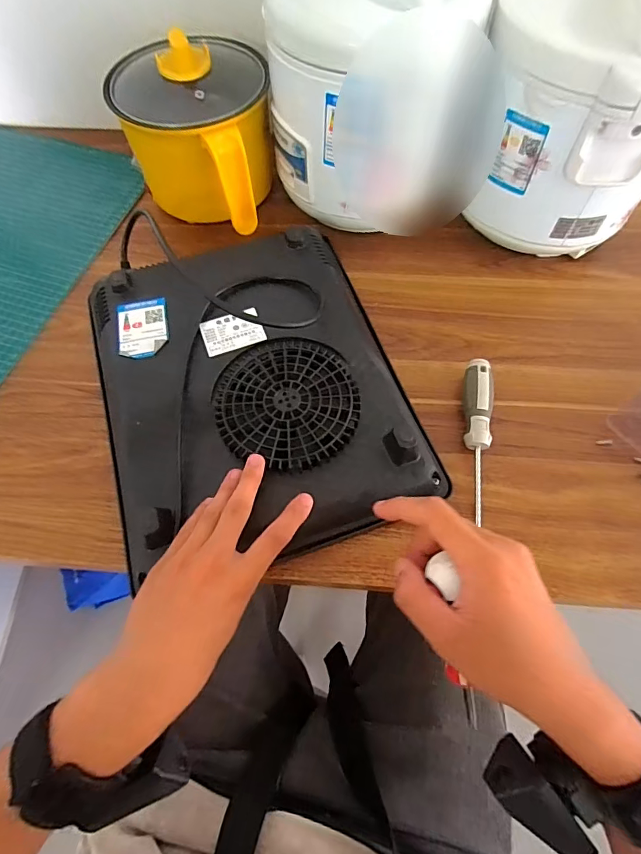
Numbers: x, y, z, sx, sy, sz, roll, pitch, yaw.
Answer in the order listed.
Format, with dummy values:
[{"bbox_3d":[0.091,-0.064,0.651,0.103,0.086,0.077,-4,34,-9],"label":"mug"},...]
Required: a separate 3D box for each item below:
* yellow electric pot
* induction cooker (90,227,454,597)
[{"bbox_3d":[-0.134,-0.326,0.507,0.159,0.137,0.199,-20,65,-9],"label":"yellow electric pot"},{"bbox_3d":[-0.063,-0.040,0.404,0.271,0.056,0.295,-18,65,-8],"label":"induction cooker"}]

